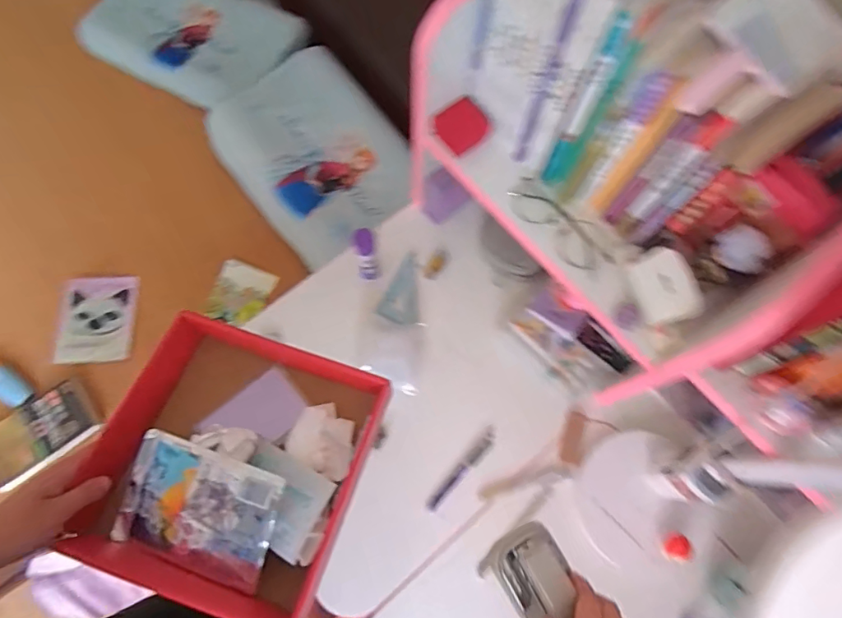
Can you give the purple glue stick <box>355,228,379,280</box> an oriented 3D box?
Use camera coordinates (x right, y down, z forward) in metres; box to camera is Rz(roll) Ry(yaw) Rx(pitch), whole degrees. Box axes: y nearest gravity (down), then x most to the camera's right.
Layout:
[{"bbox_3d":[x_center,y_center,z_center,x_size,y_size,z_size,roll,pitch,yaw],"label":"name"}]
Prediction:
[{"bbox_3d":[-0.076,-0.072,0.720,0.025,0.126,0.030,-10,73,-4],"label":"purple glue stick"}]

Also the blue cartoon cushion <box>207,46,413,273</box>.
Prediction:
[{"bbox_3d":[-0.207,-0.290,0.990,0.279,0.147,0.410,-35,77,-10],"label":"blue cartoon cushion"}]

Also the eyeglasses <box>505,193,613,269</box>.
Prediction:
[{"bbox_3d":[0.161,-0.093,0.589,0.036,0.029,0.137,-36,77,-11],"label":"eyeglasses"}]

